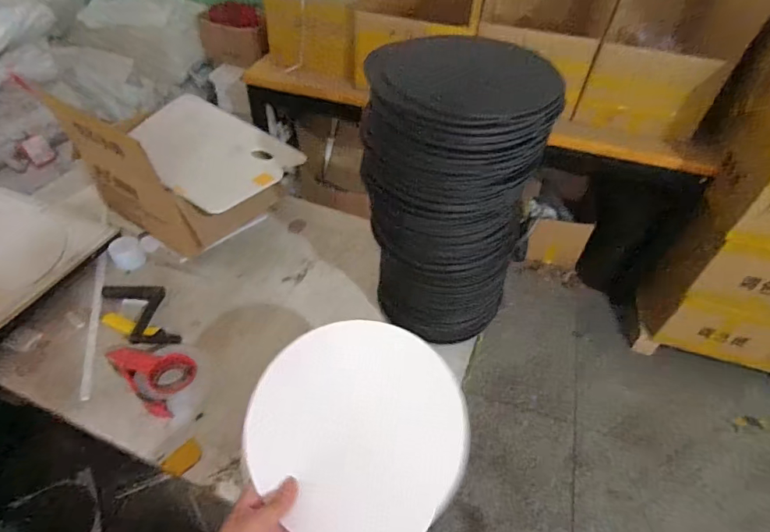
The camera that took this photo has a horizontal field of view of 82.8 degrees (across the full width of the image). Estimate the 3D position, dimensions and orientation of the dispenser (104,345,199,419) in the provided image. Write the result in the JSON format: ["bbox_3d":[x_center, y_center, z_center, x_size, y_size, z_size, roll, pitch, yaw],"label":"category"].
[{"bbox_3d":[-0.411,0.189,0.795,0.163,0.053,0.107,34,53,26],"label":"dispenser"}]

